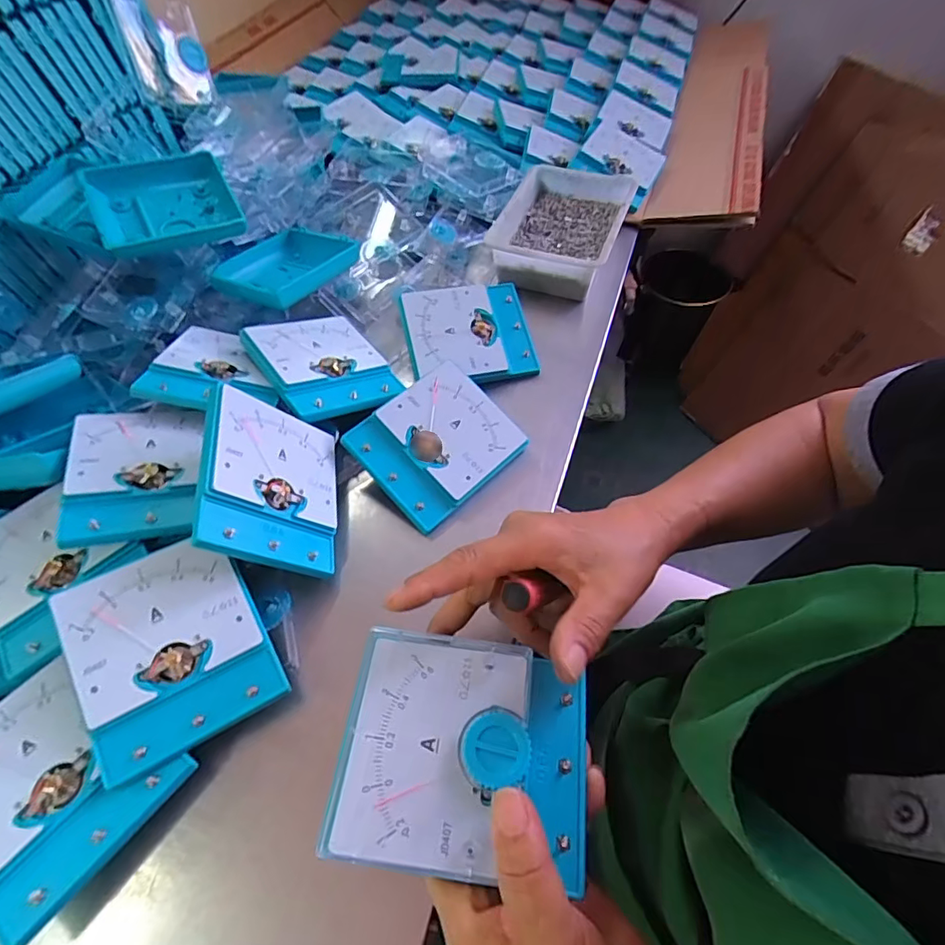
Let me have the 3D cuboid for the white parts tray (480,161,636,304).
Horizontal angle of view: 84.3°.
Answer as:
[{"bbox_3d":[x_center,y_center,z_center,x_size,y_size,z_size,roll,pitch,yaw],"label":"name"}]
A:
[{"bbox_3d":[0.096,-0.265,0.568,0.125,0.057,0.180,16,57,15],"label":"white parts tray"}]

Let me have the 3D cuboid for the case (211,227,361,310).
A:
[{"bbox_3d":[-0.178,-0.197,0.497,0.095,0.026,0.117,27,60,21],"label":"case"}]

